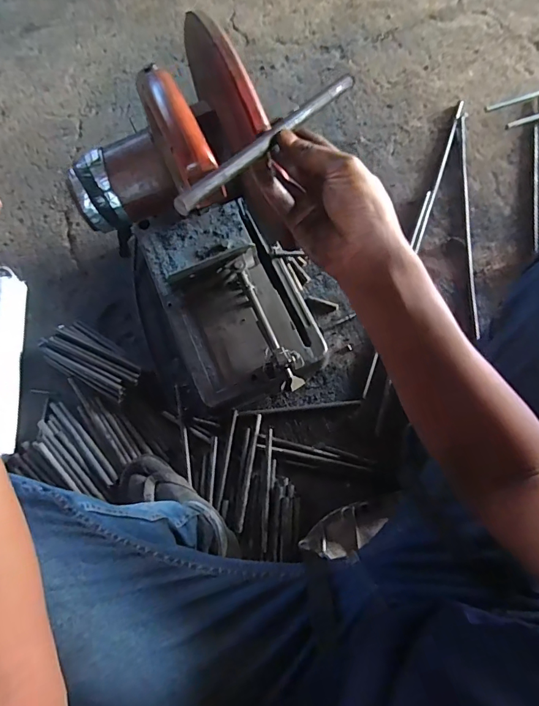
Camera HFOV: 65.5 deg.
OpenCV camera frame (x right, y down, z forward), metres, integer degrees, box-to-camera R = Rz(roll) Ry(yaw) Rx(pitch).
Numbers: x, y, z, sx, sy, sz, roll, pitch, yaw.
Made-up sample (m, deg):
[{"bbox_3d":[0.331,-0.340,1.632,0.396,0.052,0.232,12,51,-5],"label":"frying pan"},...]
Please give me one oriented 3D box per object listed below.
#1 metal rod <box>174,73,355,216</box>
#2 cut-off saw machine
[{"bbox_3d":[0.003,-0.167,0.321,0.014,0.007,0.204,37,66,13],"label":"metal rod"},{"bbox_3d":[-0.101,-0.181,0.633,0.278,0.485,0.449,-30,73,-5],"label":"cut-off saw machine"}]

